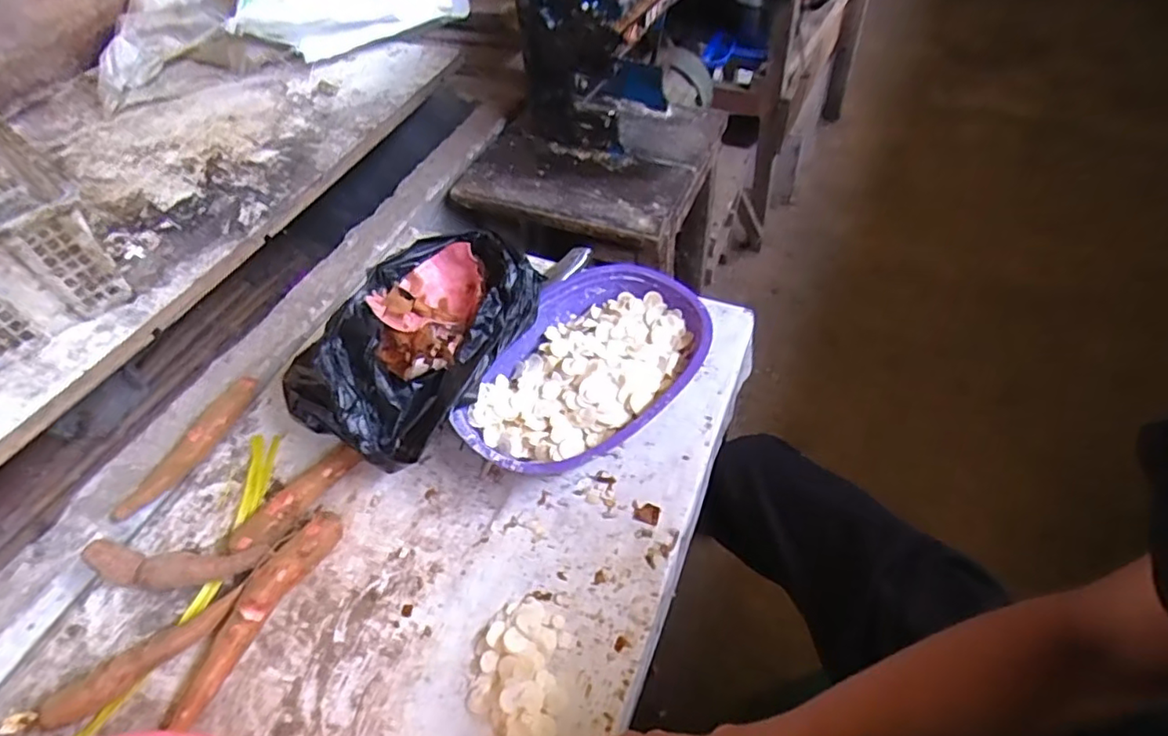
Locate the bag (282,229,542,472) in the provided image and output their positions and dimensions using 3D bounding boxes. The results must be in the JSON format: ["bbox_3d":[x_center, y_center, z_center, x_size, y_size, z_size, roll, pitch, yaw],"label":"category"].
[{"bbox_3d":[-0.184,-0.028,0.689,0.191,0.107,0.283,36,64,28],"label":"bag"}]

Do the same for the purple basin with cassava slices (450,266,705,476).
[{"bbox_3d":[0.004,0.006,0.687,0.202,0.070,0.294,29,60,23],"label":"purple basin with cassava slices"}]

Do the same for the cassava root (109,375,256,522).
[{"bbox_3d":[-0.455,0.089,0.711,0.041,0.027,0.198,21,57,18],"label":"cassava root"}]

